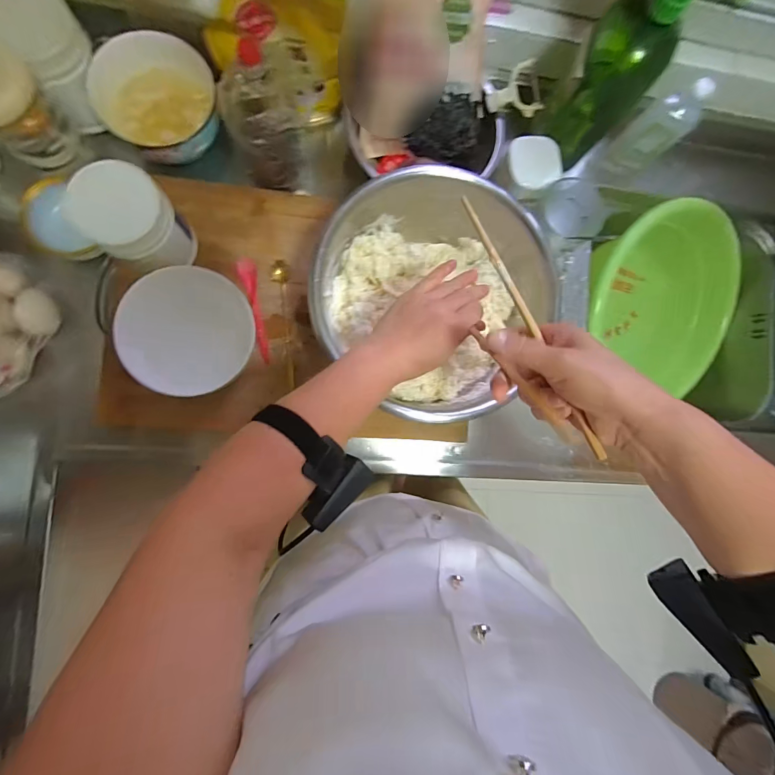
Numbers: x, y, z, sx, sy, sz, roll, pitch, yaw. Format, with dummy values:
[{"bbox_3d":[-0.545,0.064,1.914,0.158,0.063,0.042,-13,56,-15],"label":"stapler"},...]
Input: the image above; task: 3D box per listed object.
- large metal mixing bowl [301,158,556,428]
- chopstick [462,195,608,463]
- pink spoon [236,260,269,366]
[{"bbox_3d":[0.050,-0.120,0.491,0.259,0.118,0.267,1,87,-9],"label":"large metal mixing bowl"},{"bbox_3d":[0.117,-0.062,0.328,0.007,0.008,0.260,-17,72,-10],"label":"chopstick"},{"bbox_3d":[-0.176,-0.102,0.511,0.022,0.008,0.138,-9,88,-10],"label":"pink spoon"}]

